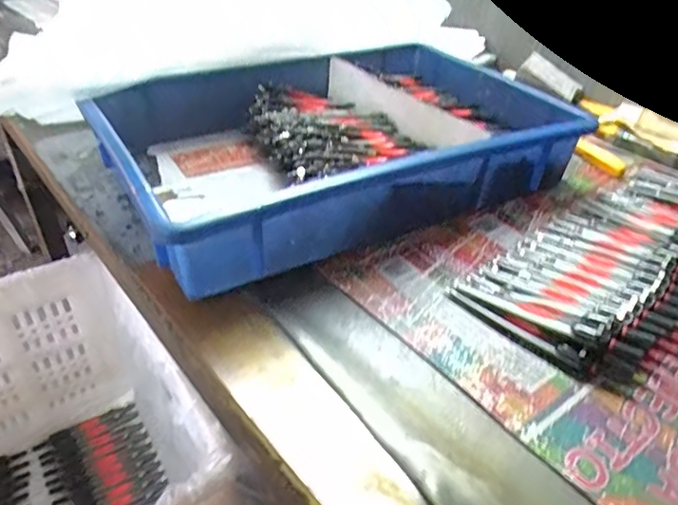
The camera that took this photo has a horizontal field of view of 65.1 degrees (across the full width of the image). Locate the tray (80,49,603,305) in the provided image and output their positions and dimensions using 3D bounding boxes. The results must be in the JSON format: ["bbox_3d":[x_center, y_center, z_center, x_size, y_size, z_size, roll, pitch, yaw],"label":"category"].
[{"bbox_3d":[-0.002,-0.115,0.514,0.400,0.072,0.262,-17,41,-26],"label":"tray"}]

